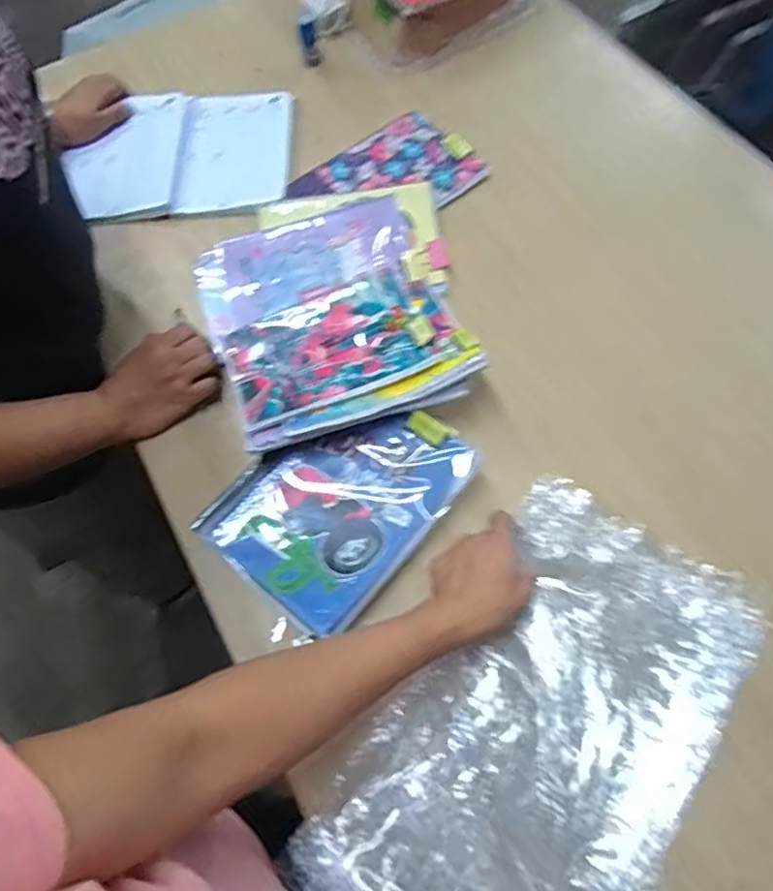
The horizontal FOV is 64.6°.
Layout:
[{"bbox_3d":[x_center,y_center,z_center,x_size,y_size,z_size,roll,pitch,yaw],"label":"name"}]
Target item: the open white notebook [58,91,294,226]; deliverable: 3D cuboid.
[{"bbox_3d":[-0.275,-0.398,0.826,0.291,0.018,0.226,-5,64,1],"label":"open white notebook"}]

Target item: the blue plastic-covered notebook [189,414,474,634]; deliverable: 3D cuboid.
[{"bbox_3d":[-0.044,0.046,0.568,0.169,0.019,0.216,37,72,21],"label":"blue plastic-covered notebook"}]

